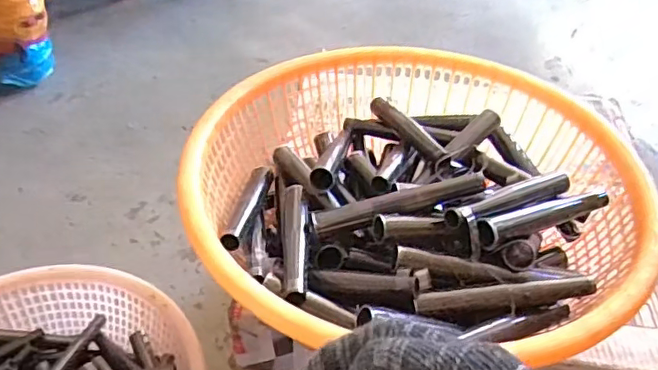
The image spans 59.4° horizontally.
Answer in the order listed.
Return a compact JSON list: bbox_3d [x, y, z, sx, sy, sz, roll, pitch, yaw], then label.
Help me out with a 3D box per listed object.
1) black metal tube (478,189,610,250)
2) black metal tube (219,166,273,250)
[{"bbox_3d":[0.190,0.028,0.508,0.162,0.023,0.021,-11,44,-32],"label":"black metal tube"},{"bbox_3d":[-0.075,0.018,0.546,0.022,0.017,0.160,5,25,3],"label":"black metal tube"}]

